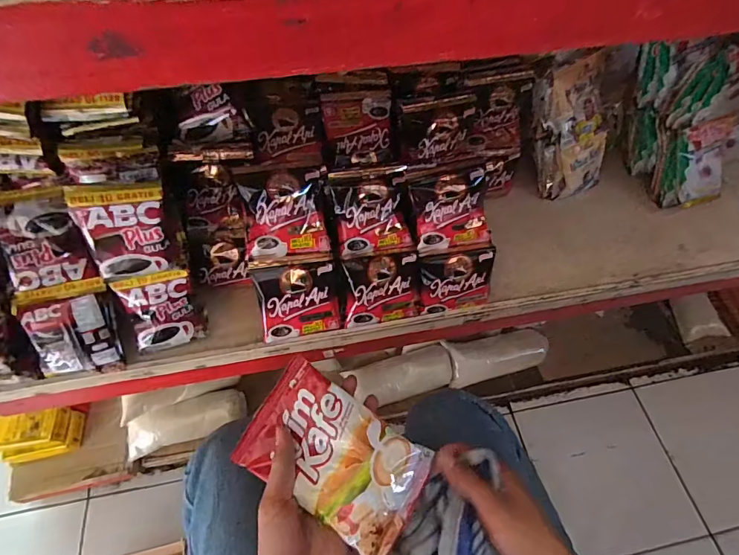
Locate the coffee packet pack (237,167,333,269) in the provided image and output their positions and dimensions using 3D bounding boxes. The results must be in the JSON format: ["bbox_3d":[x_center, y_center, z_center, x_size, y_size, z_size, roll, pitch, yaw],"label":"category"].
[{"bbox_3d":[-0.087,-0.063,0.446,0.087,0.096,0.020,-8,13,-9],"label":"coffee packet pack"}]

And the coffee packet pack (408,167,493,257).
[{"bbox_3d":[0.091,-0.073,0.477,0.080,0.087,0.025,-11,20,0],"label":"coffee packet pack"}]

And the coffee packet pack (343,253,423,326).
[{"bbox_3d":[0.015,0.011,0.496,0.087,0.081,0.030,-10,22,-11],"label":"coffee packet pack"}]

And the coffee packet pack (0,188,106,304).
[{"bbox_3d":[-0.318,-0.032,0.415,0.073,0.009,0.107,-16,97,-25],"label":"coffee packet pack"}]

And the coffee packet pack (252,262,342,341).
[{"bbox_3d":[-0.080,0.022,0.479,0.085,0.085,0.035,-11,26,-9],"label":"coffee packet pack"}]

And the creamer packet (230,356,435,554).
[{"bbox_3d":[-0.030,0.155,0.368,0.154,0.029,0.095,29,61,16],"label":"creamer packet"}]

